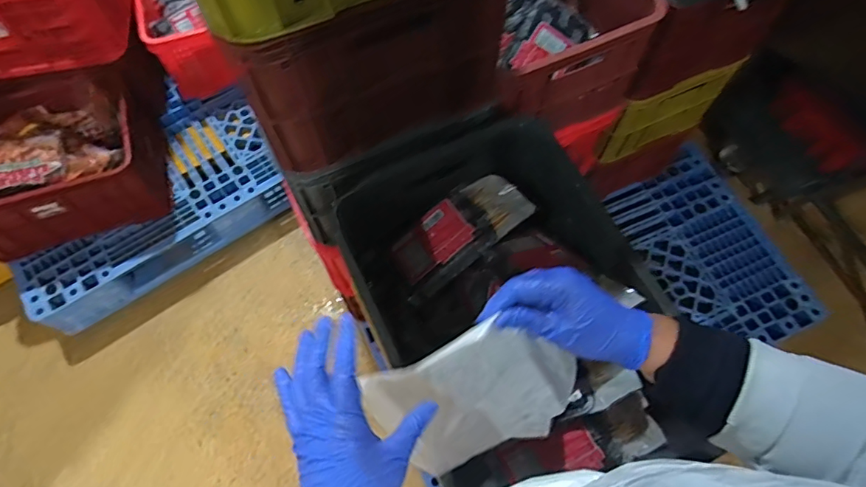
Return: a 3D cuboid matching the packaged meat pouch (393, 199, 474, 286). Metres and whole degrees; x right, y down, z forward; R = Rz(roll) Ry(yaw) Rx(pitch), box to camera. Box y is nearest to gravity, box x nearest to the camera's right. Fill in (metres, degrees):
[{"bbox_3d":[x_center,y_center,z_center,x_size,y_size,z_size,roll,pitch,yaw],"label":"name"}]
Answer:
[{"bbox_3d":[-0.003,-0.003,0.794,0.128,0.007,0.096,-42,53,5],"label":"packaged meat pouch"}]

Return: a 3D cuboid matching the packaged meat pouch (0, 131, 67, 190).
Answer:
[{"bbox_3d":[-1.082,-0.196,1.258,0.303,0.050,0.124,-10,66,-6],"label":"packaged meat pouch"}]

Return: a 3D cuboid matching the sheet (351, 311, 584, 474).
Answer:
[{"bbox_3d":[0.028,0.157,0.499,0.151,0.202,0.045,39,30,-23],"label":"sheet"}]

